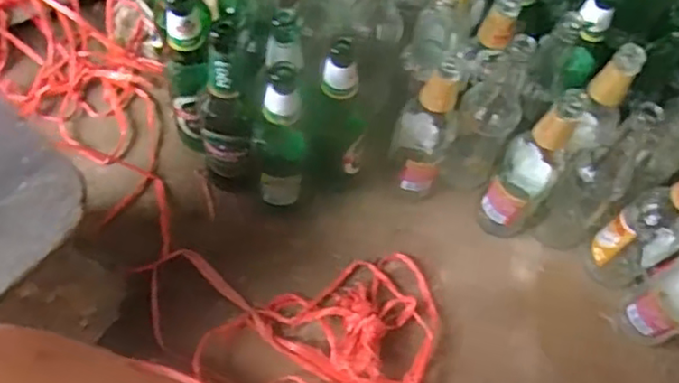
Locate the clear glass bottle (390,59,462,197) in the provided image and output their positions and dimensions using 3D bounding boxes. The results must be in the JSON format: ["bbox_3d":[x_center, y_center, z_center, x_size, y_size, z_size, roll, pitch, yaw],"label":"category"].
[{"bbox_3d":[0.100,-0.066,0.768,0.068,0.257,0.072,24,65,8],"label":"clear glass bottle"}]

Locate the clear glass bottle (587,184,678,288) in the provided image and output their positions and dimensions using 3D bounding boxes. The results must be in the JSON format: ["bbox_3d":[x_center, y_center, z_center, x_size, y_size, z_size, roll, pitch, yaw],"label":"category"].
[{"bbox_3d":[0.355,0.037,0.723,0.072,0.248,0.074,-31,70,-17],"label":"clear glass bottle"}]

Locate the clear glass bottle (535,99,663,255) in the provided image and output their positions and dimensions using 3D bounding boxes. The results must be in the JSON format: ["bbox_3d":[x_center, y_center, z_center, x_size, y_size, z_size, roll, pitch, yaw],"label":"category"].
[{"bbox_3d":[0.293,-0.011,0.738,0.064,0.251,0.066,1,64,-3],"label":"clear glass bottle"}]

